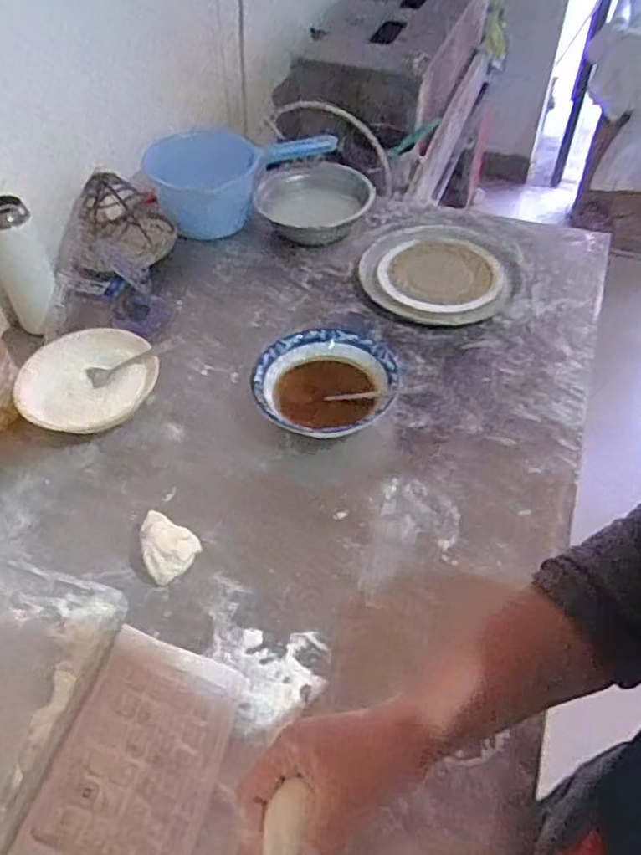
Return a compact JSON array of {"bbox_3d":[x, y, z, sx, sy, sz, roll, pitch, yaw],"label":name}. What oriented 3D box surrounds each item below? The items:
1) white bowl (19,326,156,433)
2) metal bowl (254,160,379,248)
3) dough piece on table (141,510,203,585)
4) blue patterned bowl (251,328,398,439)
[{"bbox_3d":[-0.284,-0.051,0.789,0.159,0.055,0.141,-21,53,-17],"label":"white bowl"},{"bbox_3d":[-0.009,-0.386,1.087,0.193,0.071,0.193,0,49,0],"label":"metal bowl"},{"bbox_3d":[-0.154,0.122,0.650,0.054,0.047,0.064,-20,52,-16],"label":"dough piece on table"},{"bbox_3d":[0.005,-0.044,0.778,0.167,0.054,0.162,0,49,0],"label":"blue patterned bowl"}]

